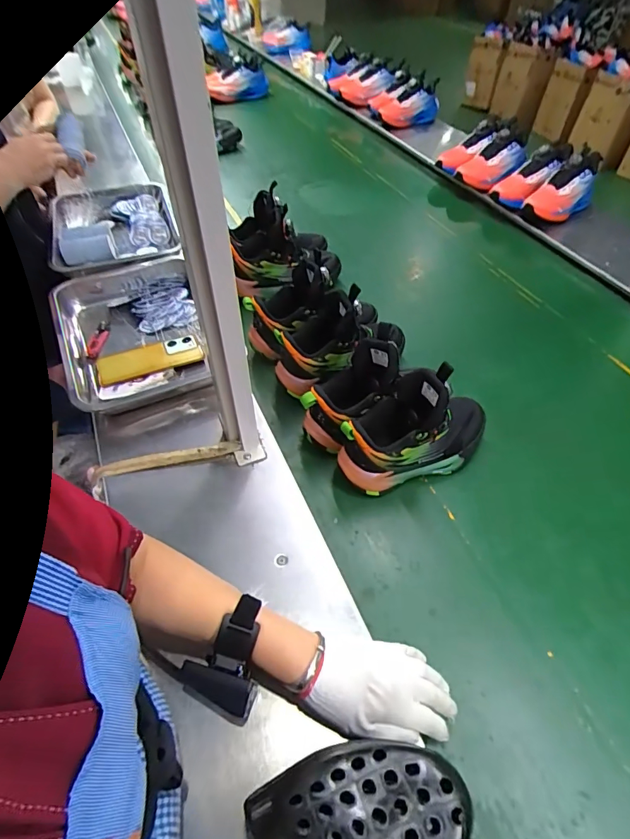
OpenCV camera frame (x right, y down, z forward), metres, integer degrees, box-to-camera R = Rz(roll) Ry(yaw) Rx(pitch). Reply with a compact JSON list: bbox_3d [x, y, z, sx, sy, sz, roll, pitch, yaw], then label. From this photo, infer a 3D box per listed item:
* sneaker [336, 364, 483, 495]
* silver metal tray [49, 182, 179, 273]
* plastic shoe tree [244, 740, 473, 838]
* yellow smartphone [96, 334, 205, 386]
[{"bbox_3d":[0.143,0.010,0.599,0.232,0.160,0.085,-16,52,-14],"label":"sneaker"},{"bbox_3d":[-0.447,-0.420,0.981,0.265,0.053,0.360,-16,52,-14],"label":"silver metal tray"},{"bbox_3d":[0.031,0.258,0.287,0.141,0.050,0.078,-10,49,-11],"label":"plastic shoe tree"},{"bbox_3d":[-0.273,-0.101,0.733,0.165,0.010,0.085,-16,47,-9],"label":"yellow smartphone"}]

